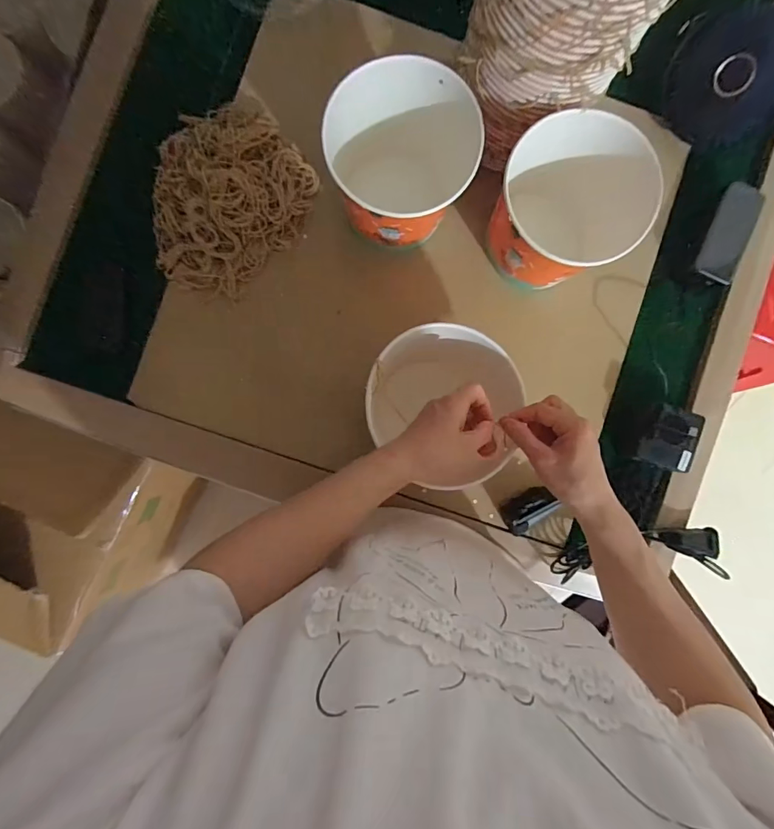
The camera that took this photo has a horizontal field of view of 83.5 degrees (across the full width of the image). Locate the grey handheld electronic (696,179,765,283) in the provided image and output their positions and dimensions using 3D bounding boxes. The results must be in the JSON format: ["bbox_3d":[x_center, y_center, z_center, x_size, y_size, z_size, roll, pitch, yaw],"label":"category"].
[{"bbox_3d":[0.439,-0.232,0.554,0.048,0.009,0.121,22,94,11],"label":"grey handheld electronic"}]

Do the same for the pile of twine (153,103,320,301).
[{"bbox_3d":[-0.204,-0.269,0.532,0.183,0.094,0.227,43,87,-1],"label":"pile of twine"}]

